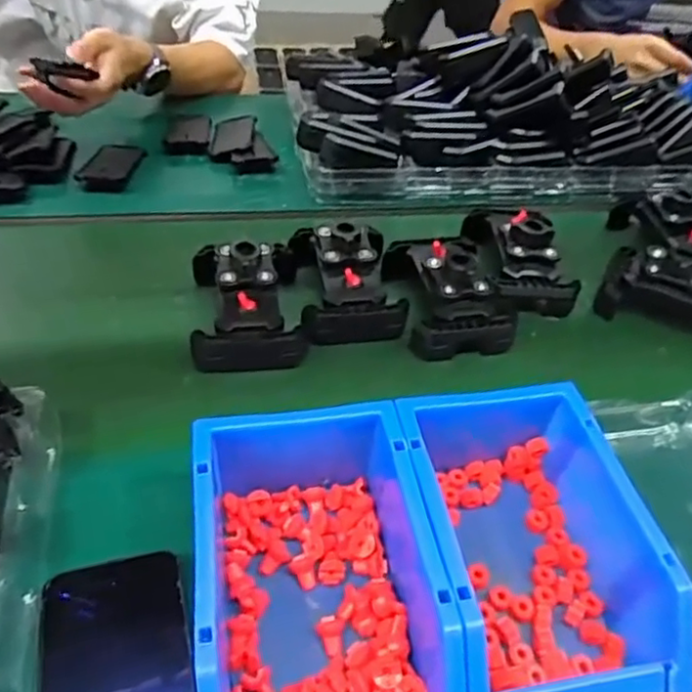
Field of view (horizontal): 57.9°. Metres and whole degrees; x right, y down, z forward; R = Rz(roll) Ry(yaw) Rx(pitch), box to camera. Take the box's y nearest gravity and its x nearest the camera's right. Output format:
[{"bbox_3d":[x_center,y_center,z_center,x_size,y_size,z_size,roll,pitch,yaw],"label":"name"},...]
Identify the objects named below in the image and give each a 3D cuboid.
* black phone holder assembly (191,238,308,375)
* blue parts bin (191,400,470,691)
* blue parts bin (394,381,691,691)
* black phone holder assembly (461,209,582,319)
[{"bbox_3d":[-0.084,-0.042,0.529,0.092,0.063,0.136,-3,45,-10],"label":"black phone holder assembly"},{"bbox_3d":[-0.017,0.122,0.351,0.121,0.087,0.203,-4,45,-10],"label":"blue parts bin"},{"bbox_3d":[0.103,0.112,0.366,0.122,0.079,0.195,-4,45,-10],"label":"blue parts bin"},{"bbox_3d":[0.172,-0.096,0.603,0.087,0.052,0.130,-1,44,-7],"label":"black phone holder assembly"}]

